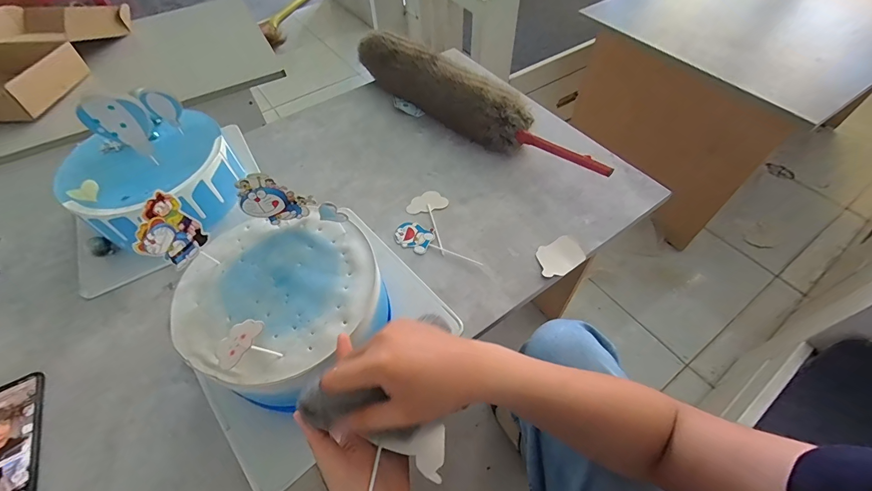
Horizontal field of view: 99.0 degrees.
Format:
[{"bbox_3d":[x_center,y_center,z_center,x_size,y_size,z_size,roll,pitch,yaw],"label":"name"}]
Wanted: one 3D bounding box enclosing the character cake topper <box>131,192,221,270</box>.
[{"bbox_3d":[-0.239,-0.003,0.345,0.005,0.091,0.050,17,58,21],"label":"character cake topper"}]

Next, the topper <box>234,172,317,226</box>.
[{"bbox_3d":[-0.165,-0.048,0.386,0.067,0.068,0.006,-17,56,-10],"label":"topper"}]

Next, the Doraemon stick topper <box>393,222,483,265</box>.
[{"bbox_3d":[-0.001,0.001,0.515,0.128,0.004,0.043,27,60,19],"label":"Doraemon stick topper"}]

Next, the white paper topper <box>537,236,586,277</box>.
[{"bbox_3d":[0.167,0.015,0.502,0.067,0.005,0.048,-22,62,-15],"label":"white paper topper"}]

